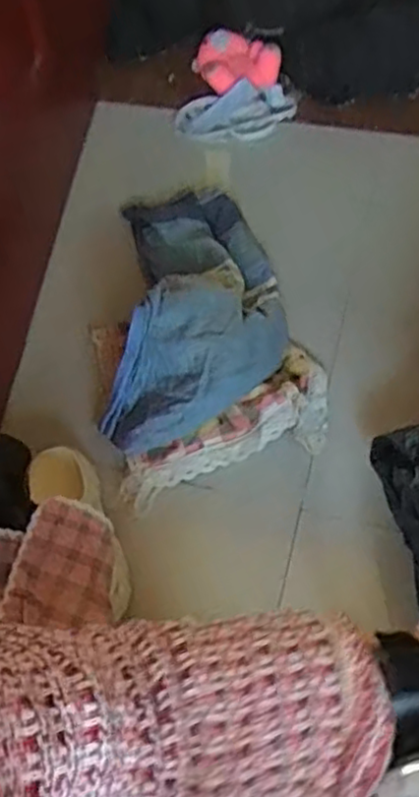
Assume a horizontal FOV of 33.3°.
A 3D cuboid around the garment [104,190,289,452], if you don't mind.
[{"bbox_3d":[-0.018,-0.168,1.058,0.262,0.113,0.528,1,58,5],"label":"garment"}]

